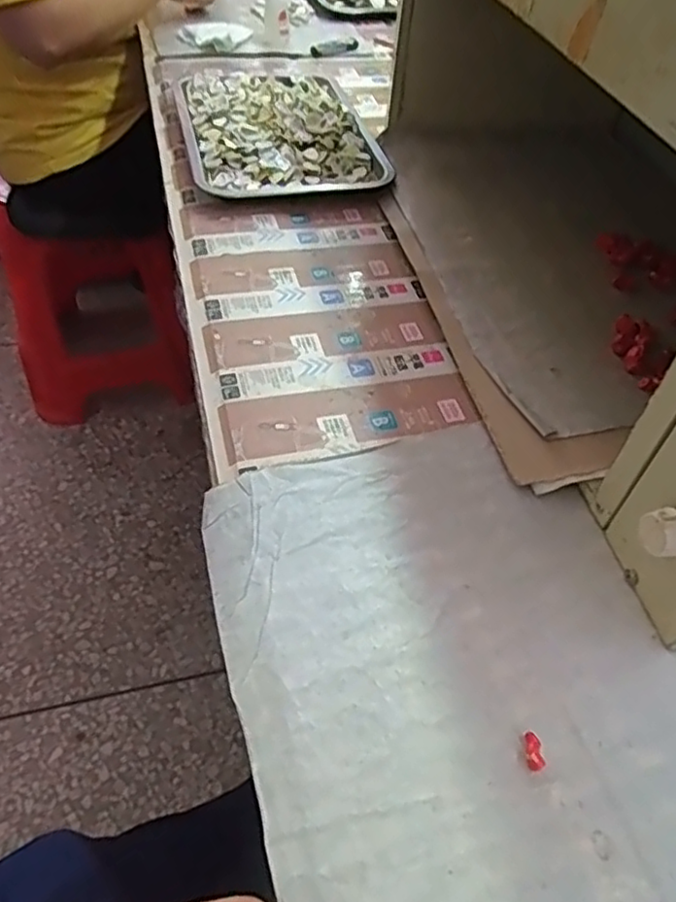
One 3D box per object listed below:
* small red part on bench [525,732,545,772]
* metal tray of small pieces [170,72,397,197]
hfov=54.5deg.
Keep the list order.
[{"bbox_3d":[0.101,0.155,0.339,0.008,0.007,0.018,1,51,-1],"label":"small red part on bench"},{"bbox_3d":[-0.071,-0.375,0.756,0.206,0.035,0.285,-10,51,-10],"label":"metal tray of small pieces"}]

